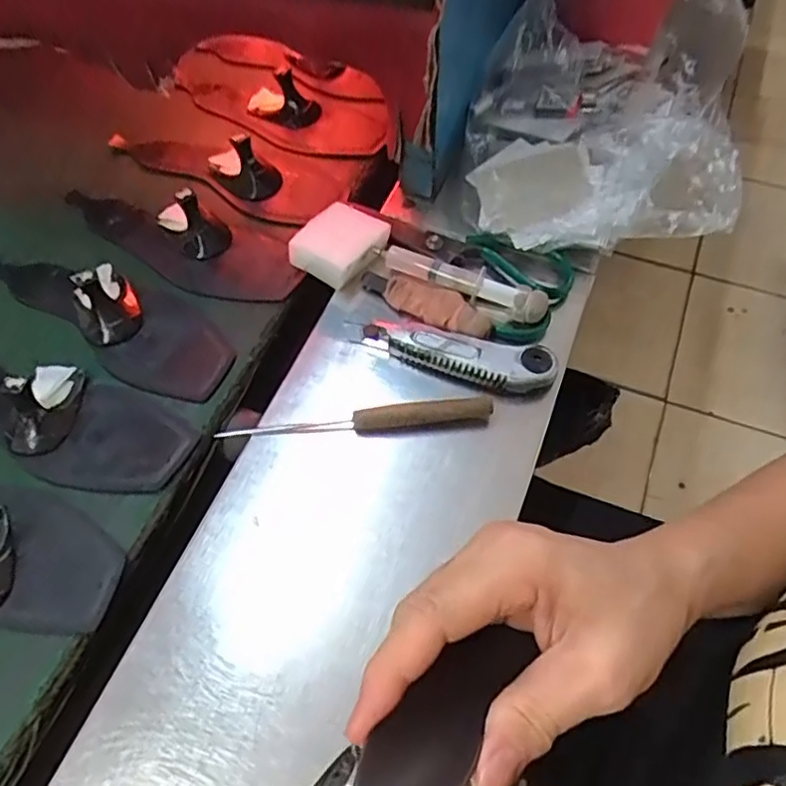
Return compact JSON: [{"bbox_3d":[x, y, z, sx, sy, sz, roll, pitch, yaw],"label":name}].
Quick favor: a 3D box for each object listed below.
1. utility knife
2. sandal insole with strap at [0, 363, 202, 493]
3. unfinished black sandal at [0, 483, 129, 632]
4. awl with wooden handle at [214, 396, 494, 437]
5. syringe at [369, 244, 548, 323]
[{"bbox_3d":[0.043,-0.031,0.487,0.156,0.015,0.034,12,59,12],"label":"utility knife"},{"bbox_3d":[-0.279,0.000,0.487,0.257,0.048,0.086,20,61,17],"label":"sandal insole with strap"},{"bbox_3d":[-0.307,0.088,0.435,0.259,0.048,0.091,16,60,15],"label":"unfinished black sandal"},{"bbox_3d":[-0.025,0.019,0.462,0.195,0.016,0.018,-5,57,2],"label":"awl with wooden handle"},{"bbox_3d":[0.054,-0.091,0.516,0.142,0.024,0.024,25,63,20],"label":"syringe"}]

